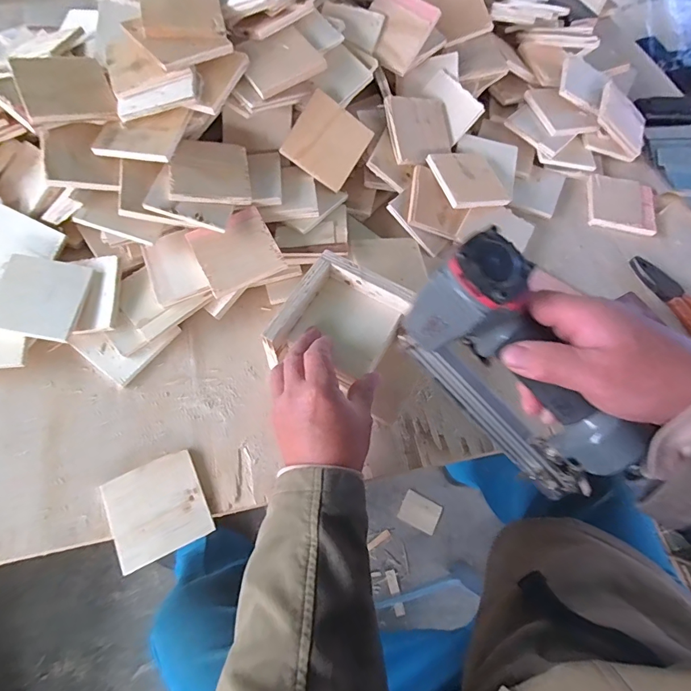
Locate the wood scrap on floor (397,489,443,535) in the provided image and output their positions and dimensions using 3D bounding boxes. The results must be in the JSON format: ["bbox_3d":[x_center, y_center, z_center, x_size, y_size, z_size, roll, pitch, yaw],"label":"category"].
[{"bbox_3d":[0.188,0.417,1.053,0.097,0.005,0.076,28,65,10],"label":"wood scrap on floor"}]

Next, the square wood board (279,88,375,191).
[{"bbox_3d":[-0.024,-0.273,0.563,0.092,0.006,0.093,32,99,-12],"label":"square wood board"}]

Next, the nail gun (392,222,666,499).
[{"bbox_3d":[0.142,0.029,0.340,0.056,0.168,0.203,-40,73,-19],"label":"nail gun"}]

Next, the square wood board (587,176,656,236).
[{"bbox_3d":[0.420,-0.214,0.637,0.093,0.014,0.100,12,65,3],"label":"square wood board"}]

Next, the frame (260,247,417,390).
[{"bbox_3d":[-0.007,-0.025,0.449,0.113,0.036,0.131,28,67,10],"label":"frame"}]

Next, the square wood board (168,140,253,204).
[{"bbox_3d":[-0.166,-0.216,0.515,0.093,0.010,0.095,-1,66,-21],"label":"square wood board"}]

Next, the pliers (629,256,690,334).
[{"bbox_3d":[0.460,-0.046,0.560,0.045,0.018,0.193,-31,70,-16],"label":"pliers"}]

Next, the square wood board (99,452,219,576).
[{"bbox_3d":[-0.194,0.166,0.429,0.093,0.013,0.091,-24,68,-13],"label":"square wood board"}]

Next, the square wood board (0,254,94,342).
[{"bbox_3d":[-0.354,-0.057,0.484,0.092,0.006,0.094,12,72,-5],"label":"square wood board"}]

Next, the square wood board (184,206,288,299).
[{"bbox_3d":[-0.132,-0.116,0.509,0.092,0.008,0.092,-27,78,-9],"label":"square wood board"}]

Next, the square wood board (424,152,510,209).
[{"bbox_3d":[0.175,-0.237,0.590,0.100,0.013,0.101,-8,69,-19],"label":"square wood board"}]

